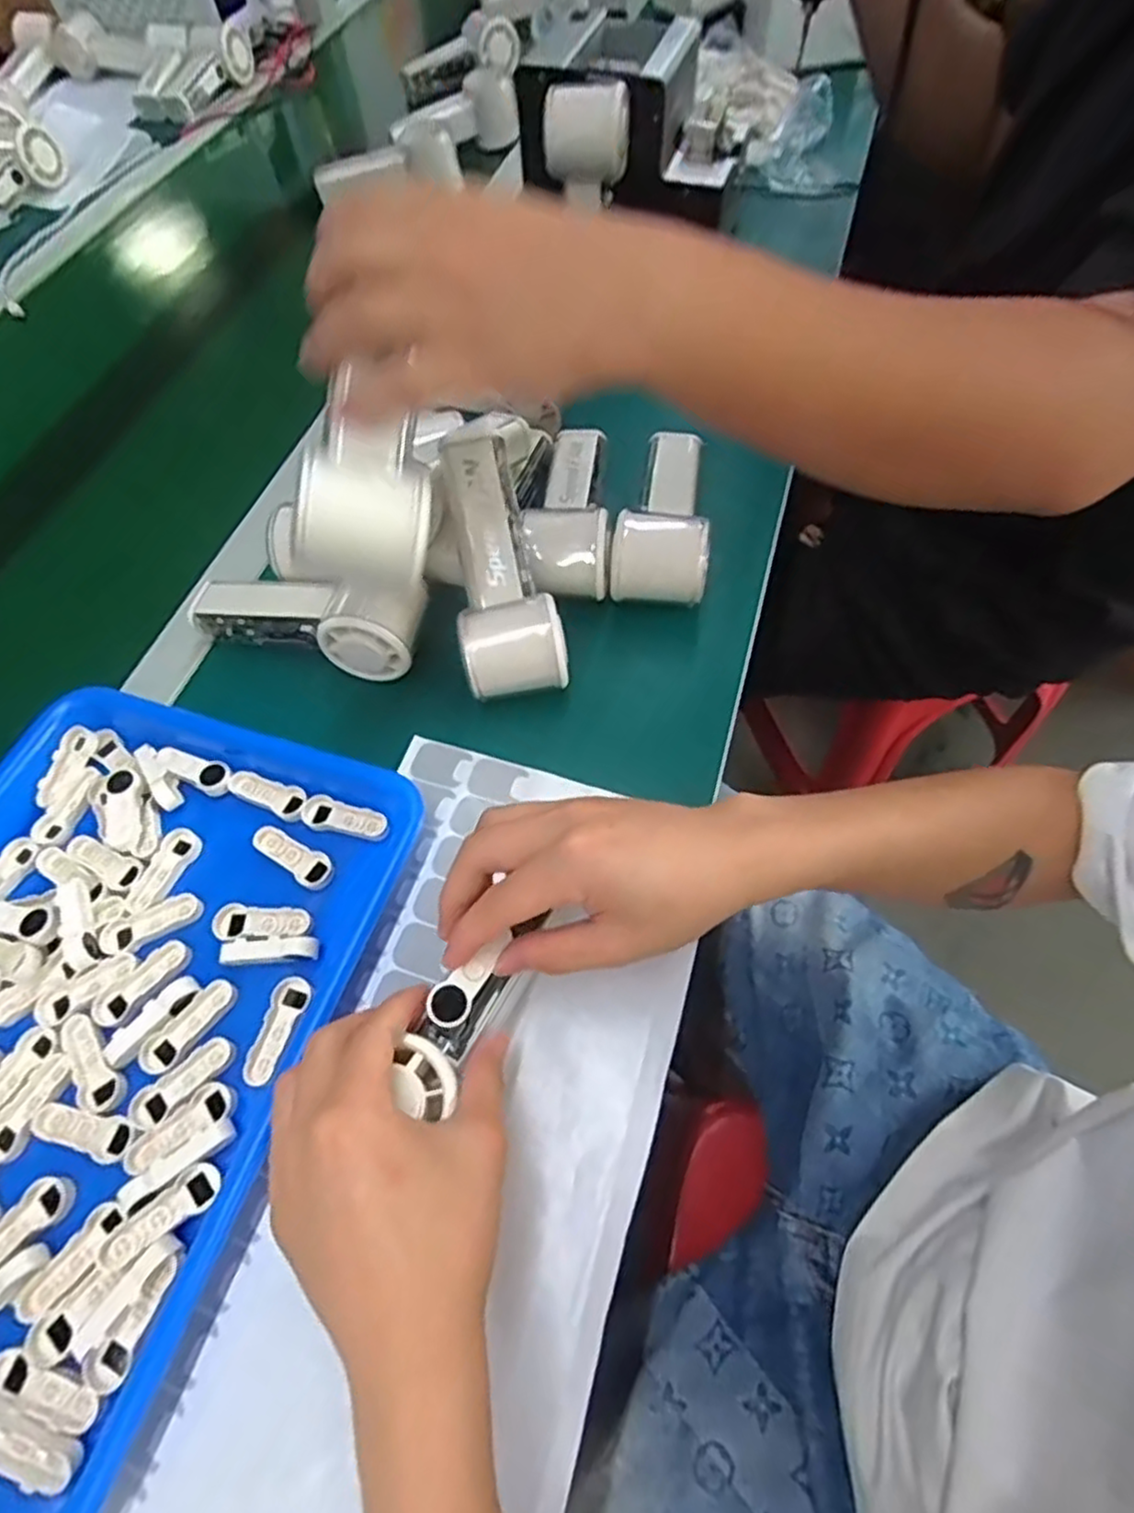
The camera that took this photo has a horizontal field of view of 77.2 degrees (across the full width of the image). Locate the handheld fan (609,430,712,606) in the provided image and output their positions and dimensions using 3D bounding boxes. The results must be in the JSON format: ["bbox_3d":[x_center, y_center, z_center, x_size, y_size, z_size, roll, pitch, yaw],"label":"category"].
[{"bbox_3d":[0.065,-0.161,0.477,0.060,0.058,0.122,5,61,7],"label":"handheld fan"}]

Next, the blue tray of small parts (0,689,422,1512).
[{"bbox_3d":[-0.249,0.128,0.357,0.246,0.029,0.332,15,63,12],"label":"blue tray of small parts"}]

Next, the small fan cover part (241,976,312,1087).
[{"bbox_3d":[-0.145,0.136,0.354,0.017,0.007,0.051,16,63,13],"label":"small fan cover part"}]

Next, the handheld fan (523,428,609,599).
[{"bbox_3d":[0.003,-0.174,0.490,0.054,0.049,0.156,2,61,5],"label":"handheld fan"}]

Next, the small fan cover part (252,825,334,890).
[{"bbox_3d":[-0.153,0.055,0.396,0.049,0.007,0.019,27,66,18],"label":"small fan cover part"}]

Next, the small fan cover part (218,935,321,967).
[{"bbox_3d":[-0.152,0.100,0.365,0.049,0.013,0.015,1,61,5],"label":"small fan cover part"}]

